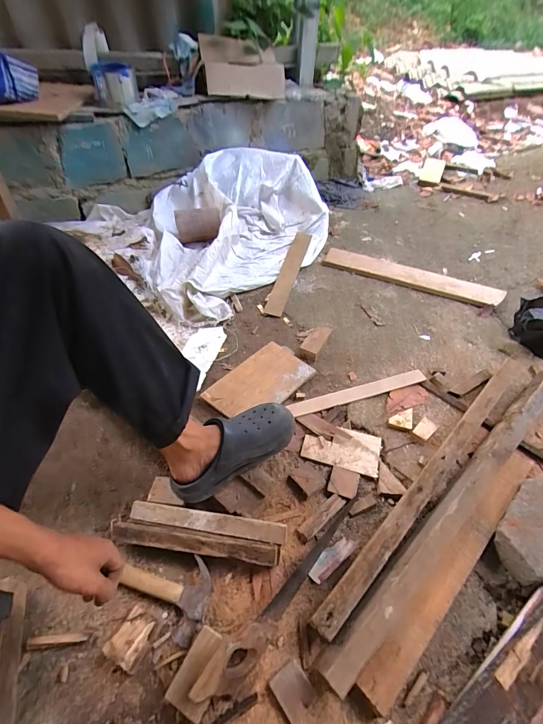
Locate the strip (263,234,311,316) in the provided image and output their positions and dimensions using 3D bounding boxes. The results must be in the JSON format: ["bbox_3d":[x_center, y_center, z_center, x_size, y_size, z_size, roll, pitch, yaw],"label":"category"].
[{"bbox_3d":[0.062,-0.323,1.248,0.061,0.018,0.434,18,55,4],"label":"strip"}]

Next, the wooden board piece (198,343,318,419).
[{"bbox_3d":[-0.033,0.052,0.938,0.269,0.013,0.170,-35,59,-29],"label":"wooden board piece"}]

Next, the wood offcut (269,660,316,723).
[{"bbox_3d":[0.031,0.501,0.534,0.052,0.021,0.057,-28,56,-26],"label":"wood offcut"}]

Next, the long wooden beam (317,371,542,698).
[{"bbox_3d":[0.403,0.268,0.720,0.852,0.090,0.071,-33,58,-28],"label":"long wooden beam"}]

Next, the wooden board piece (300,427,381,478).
[{"bbox_3d":[0.166,0.205,0.833,0.176,0.015,0.101,13,49,7],"label":"wooden board piece"}]

